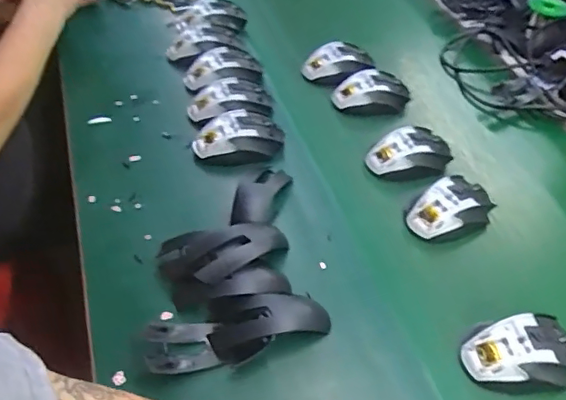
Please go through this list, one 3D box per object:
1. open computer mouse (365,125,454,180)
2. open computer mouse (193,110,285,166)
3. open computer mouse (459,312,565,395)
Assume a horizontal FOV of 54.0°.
[{"bbox_3d":[0.172,-0.063,0.749,0.118,0.040,0.074,-12,49,-16],"label":"open computer mouse"},{"bbox_3d":[-0.058,-0.082,0.724,0.118,0.032,0.085,-3,47,-8],"label":"open computer mouse"},{"bbox_3d":[0.234,0.149,0.540,0.112,0.035,0.067,-6,48,-10],"label":"open computer mouse"}]

